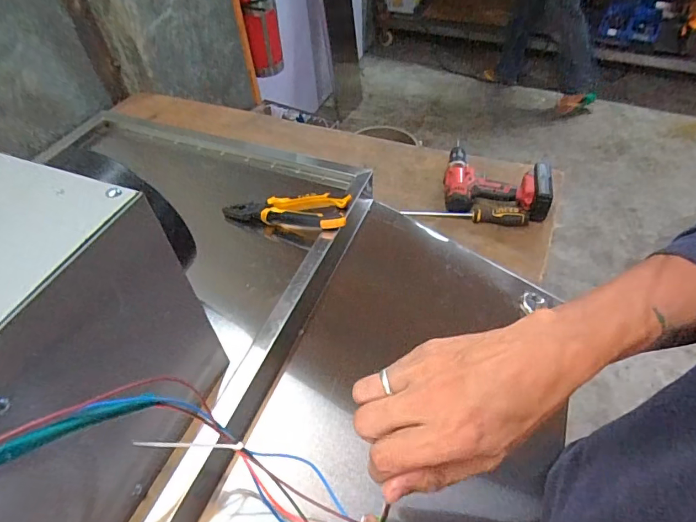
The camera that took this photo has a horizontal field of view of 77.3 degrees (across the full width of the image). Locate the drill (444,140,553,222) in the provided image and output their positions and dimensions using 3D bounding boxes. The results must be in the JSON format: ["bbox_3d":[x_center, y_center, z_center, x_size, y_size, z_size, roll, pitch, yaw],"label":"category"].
[{"bbox_3d":[0.309,-0.176,0.909,0.202,0.067,0.169,8,51,9],"label":"drill"}]

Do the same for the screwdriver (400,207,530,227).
[{"bbox_3d":[0.238,-0.096,0.884,0.248,0.030,0.028,4,50,6],"label":"screwdriver"}]

